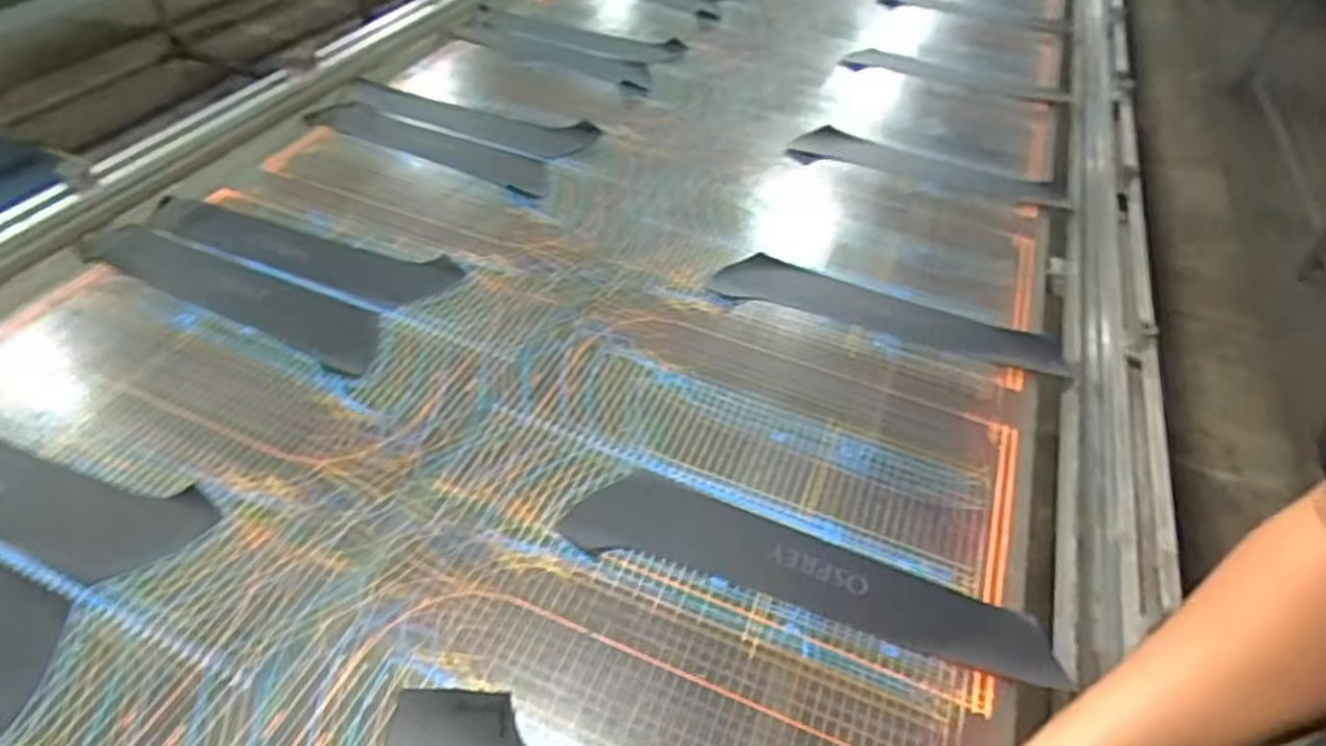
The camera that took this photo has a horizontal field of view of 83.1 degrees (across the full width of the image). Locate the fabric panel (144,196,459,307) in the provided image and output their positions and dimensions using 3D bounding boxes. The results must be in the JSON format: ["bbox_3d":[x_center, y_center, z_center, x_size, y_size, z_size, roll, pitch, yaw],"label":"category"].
[{"bbox_3d":[-0.459,-0.153,0.934,0.409,0.009,0.102,15,43,9],"label":"fabric panel"}]

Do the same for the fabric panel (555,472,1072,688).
[{"bbox_3d":[0.127,0.171,0.673,0.415,0.010,0.098,14,43,9],"label":"fabric panel"}]

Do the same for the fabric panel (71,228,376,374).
[{"bbox_3d":[-0.504,-0.103,0.878,0.437,0.007,0.091,22,48,16],"label":"fabric panel"}]

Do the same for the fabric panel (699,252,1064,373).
[{"bbox_3d":[0.278,-0.082,0.946,0.426,0.009,0.123,13,41,5],"label":"fabric panel"}]

